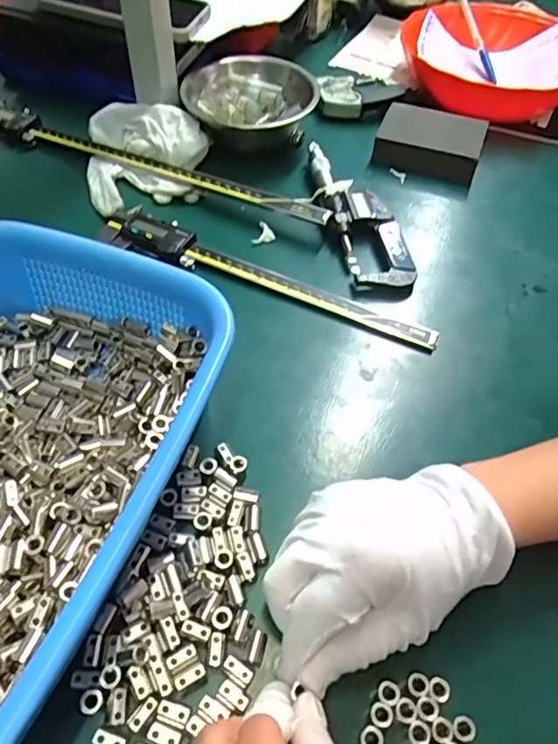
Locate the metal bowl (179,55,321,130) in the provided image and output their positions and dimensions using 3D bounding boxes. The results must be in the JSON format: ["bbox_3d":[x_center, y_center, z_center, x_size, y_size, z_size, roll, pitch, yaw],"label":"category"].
[{"bbox_3d":[-0.026,-0.252,0.525,0.109,0.050,0.119,1,53,-2],"label":"metal bowl"}]

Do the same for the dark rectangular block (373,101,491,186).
[{"bbox_3d":[0.143,-0.220,0.523,0.096,0.032,0.065,13,53,7],"label":"dark rectangular block"}]

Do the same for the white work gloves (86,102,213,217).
[{"bbox_3d":[-0.119,-0.199,0.494,0.107,0.039,0.121,-9,54,-10],"label":"white work gloves"}]

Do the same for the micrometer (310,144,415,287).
[{"bbox_3d":[0.063,-0.134,0.459,0.051,0.026,0.169,-12,54,-12],"label":"micrometer"}]

